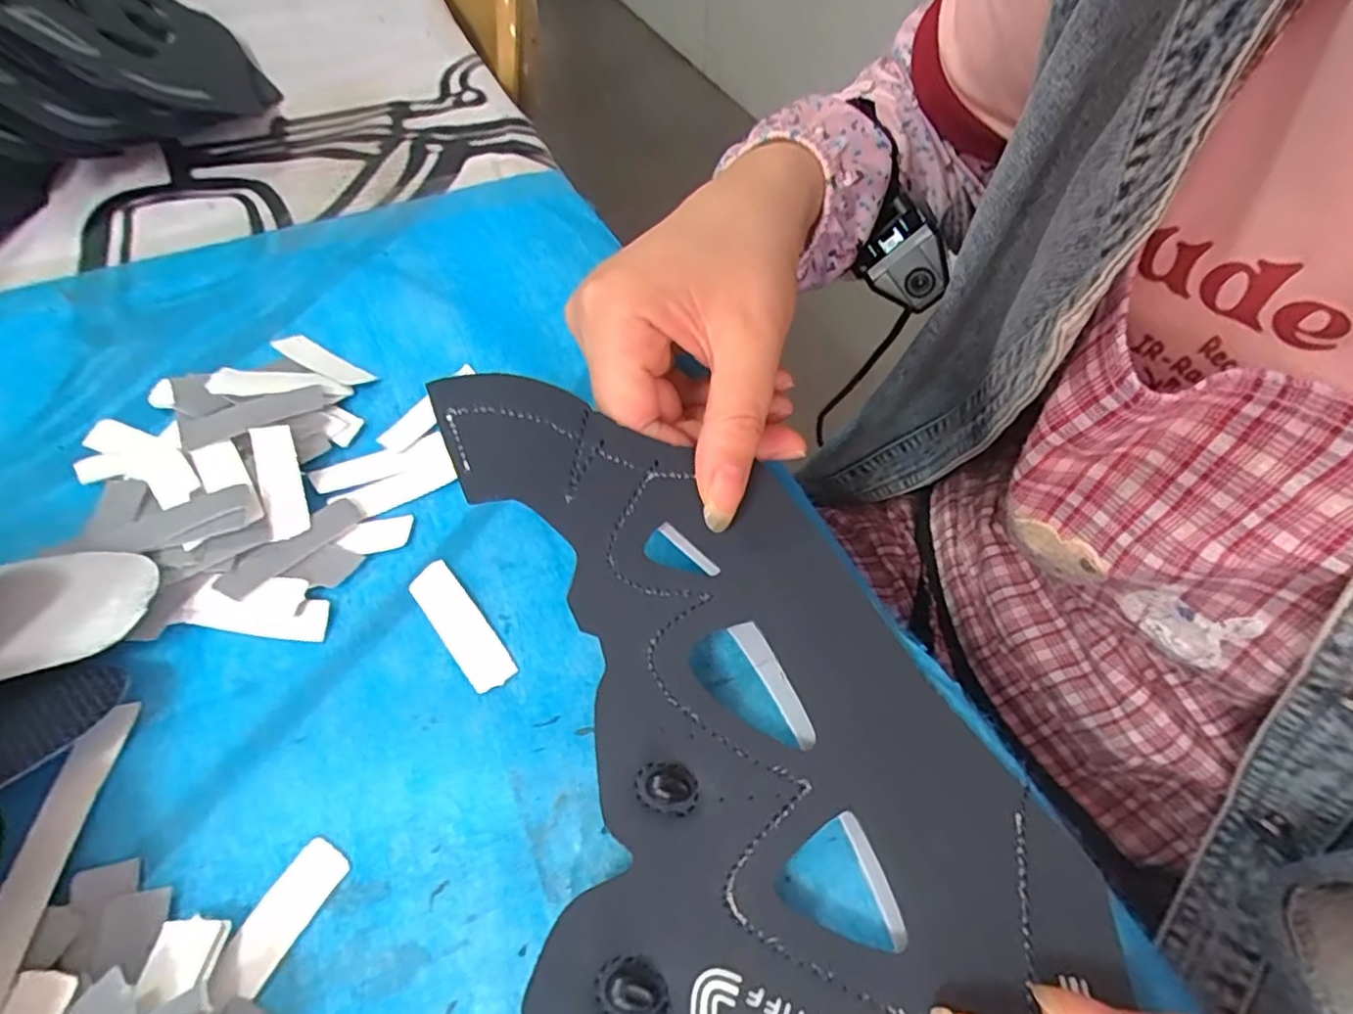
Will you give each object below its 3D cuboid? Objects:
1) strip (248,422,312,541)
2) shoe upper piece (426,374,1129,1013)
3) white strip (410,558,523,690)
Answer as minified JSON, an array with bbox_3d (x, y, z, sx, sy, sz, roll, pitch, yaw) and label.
[{"bbox_3d":[-0.134,-0.011,0.217,0.013,0.006,0.045,-19,56,-16],"label":"strip"},{"bbox_3d":[0.019,0.045,0.162,0.127,0.049,0.201,-15,56,-14],"label":"shoe upper piece"},{"bbox_3d":[-0.066,0.035,0.197,0.013,0.004,0.046,-33,61,-24],"label":"white strip"}]

